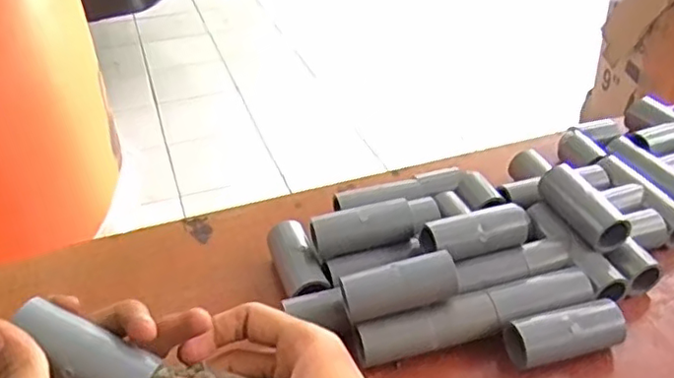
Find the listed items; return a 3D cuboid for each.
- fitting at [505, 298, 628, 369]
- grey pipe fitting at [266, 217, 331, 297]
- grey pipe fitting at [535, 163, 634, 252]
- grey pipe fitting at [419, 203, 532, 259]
[{"bbox_3d":[0.141,0.093,0.381,0.068,0.033,0.030,-8,37,-10],"label":"fitting"},{"bbox_3d":[-0.029,0.053,0.439,0.027,0.025,0.075,-12,37,-15],"label":"grey pipe fitting"},{"bbox_3d":[0.174,0.011,0.444,0.023,0.023,0.076,-14,38,-18],"label":"grey pipe fitting"},{"bbox_3d":[0.093,0.028,0.420,0.069,0.027,0.030,-11,37,-13],"label":"grey pipe fitting"}]

